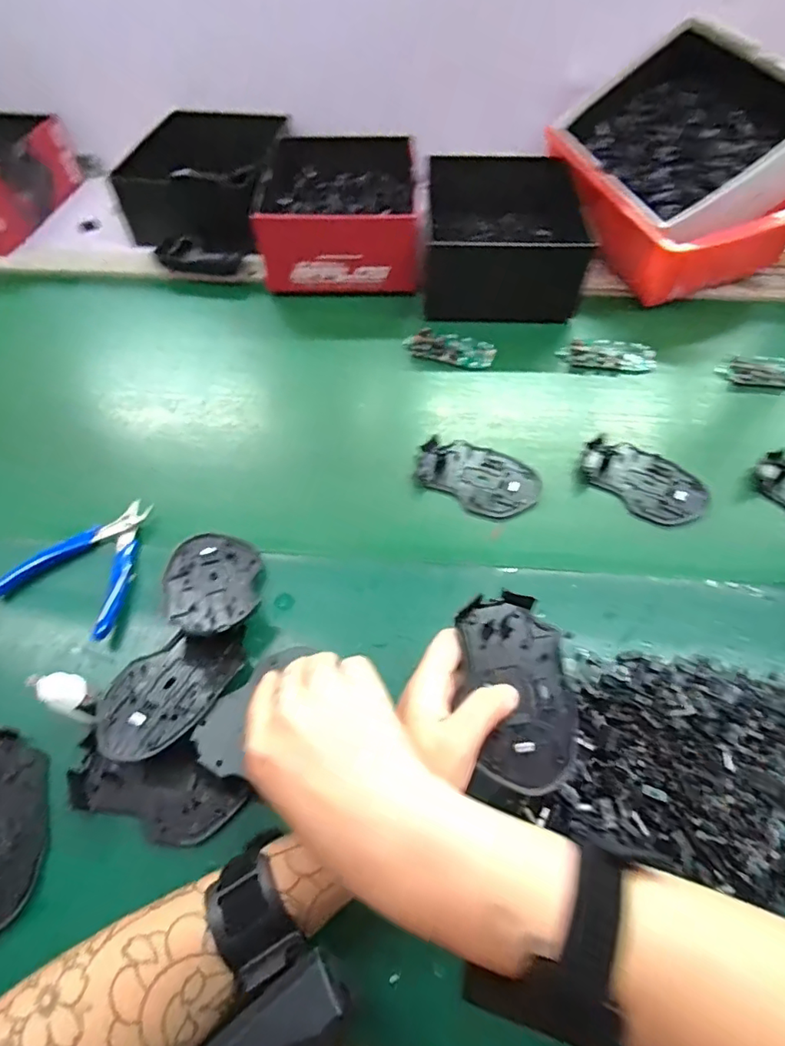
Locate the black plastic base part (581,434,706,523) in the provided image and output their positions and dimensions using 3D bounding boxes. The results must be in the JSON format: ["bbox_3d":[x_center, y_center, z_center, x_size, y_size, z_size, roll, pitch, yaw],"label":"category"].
[{"bbox_3d":[0.233,-0.040,0.484,0.111,0.012,0.071,31,62,20],"label":"black plastic base part"}]

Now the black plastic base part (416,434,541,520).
[{"bbox_3d":[0.081,-0.047,0.490,0.113,0.013,0.073,30,62,19],"label":"black plastic base part"}]

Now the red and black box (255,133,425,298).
[{"bbox_3d":[-0.066,-0.416,0.684,0.188,0.090,0.251,-2,57,0],"label":"red and black box"}]

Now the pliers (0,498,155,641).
[{"bbox_3d":[-0.244,0.030,0.435,0.106,0.025,0.118,18,59,13],"label":"pliers"}]

